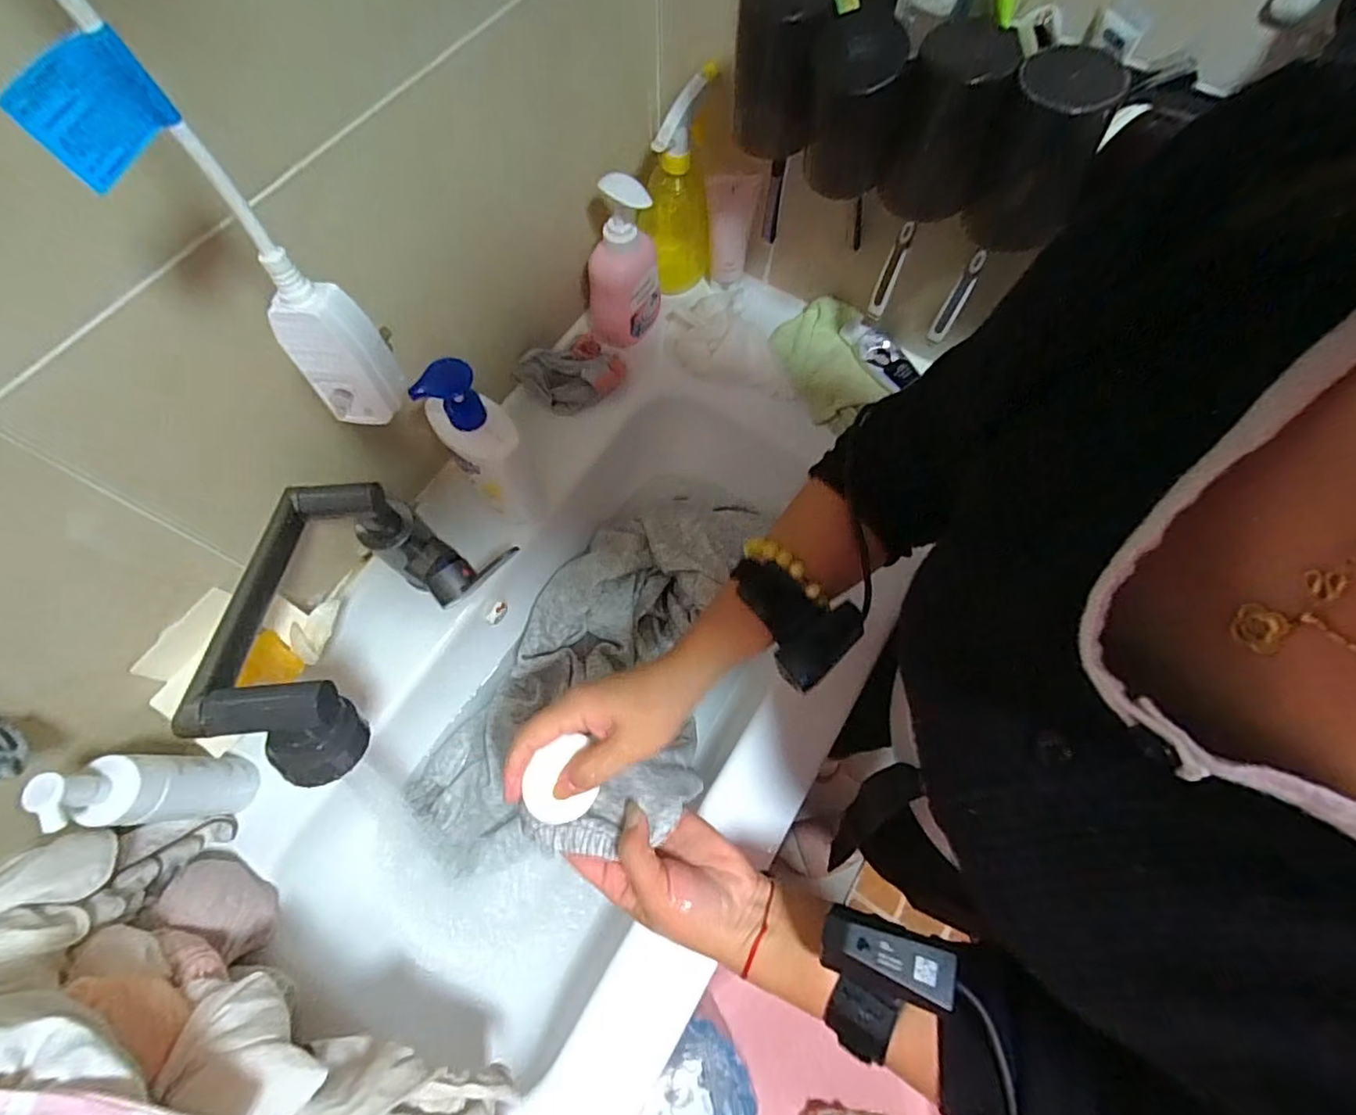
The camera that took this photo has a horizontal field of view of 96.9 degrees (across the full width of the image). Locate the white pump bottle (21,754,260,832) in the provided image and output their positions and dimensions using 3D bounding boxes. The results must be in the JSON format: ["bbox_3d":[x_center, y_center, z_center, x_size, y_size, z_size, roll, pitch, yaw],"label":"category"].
[{"bbox_3d":[-0.377,0.165,0.428,0.039,0.142,0.048,-1,68,-1],"label":"white pump bottle"}]

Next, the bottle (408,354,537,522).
[{"bbox_3d":[-0.168,-0.094,0.526,0.059,0.158,0.072,-31,72,-13],"label":"bottle"}]

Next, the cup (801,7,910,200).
[{"bbox_3d":[0.123,-0.316,0.428,0.060,0.097,0.062,6,68,2],"label":"cup"}]

